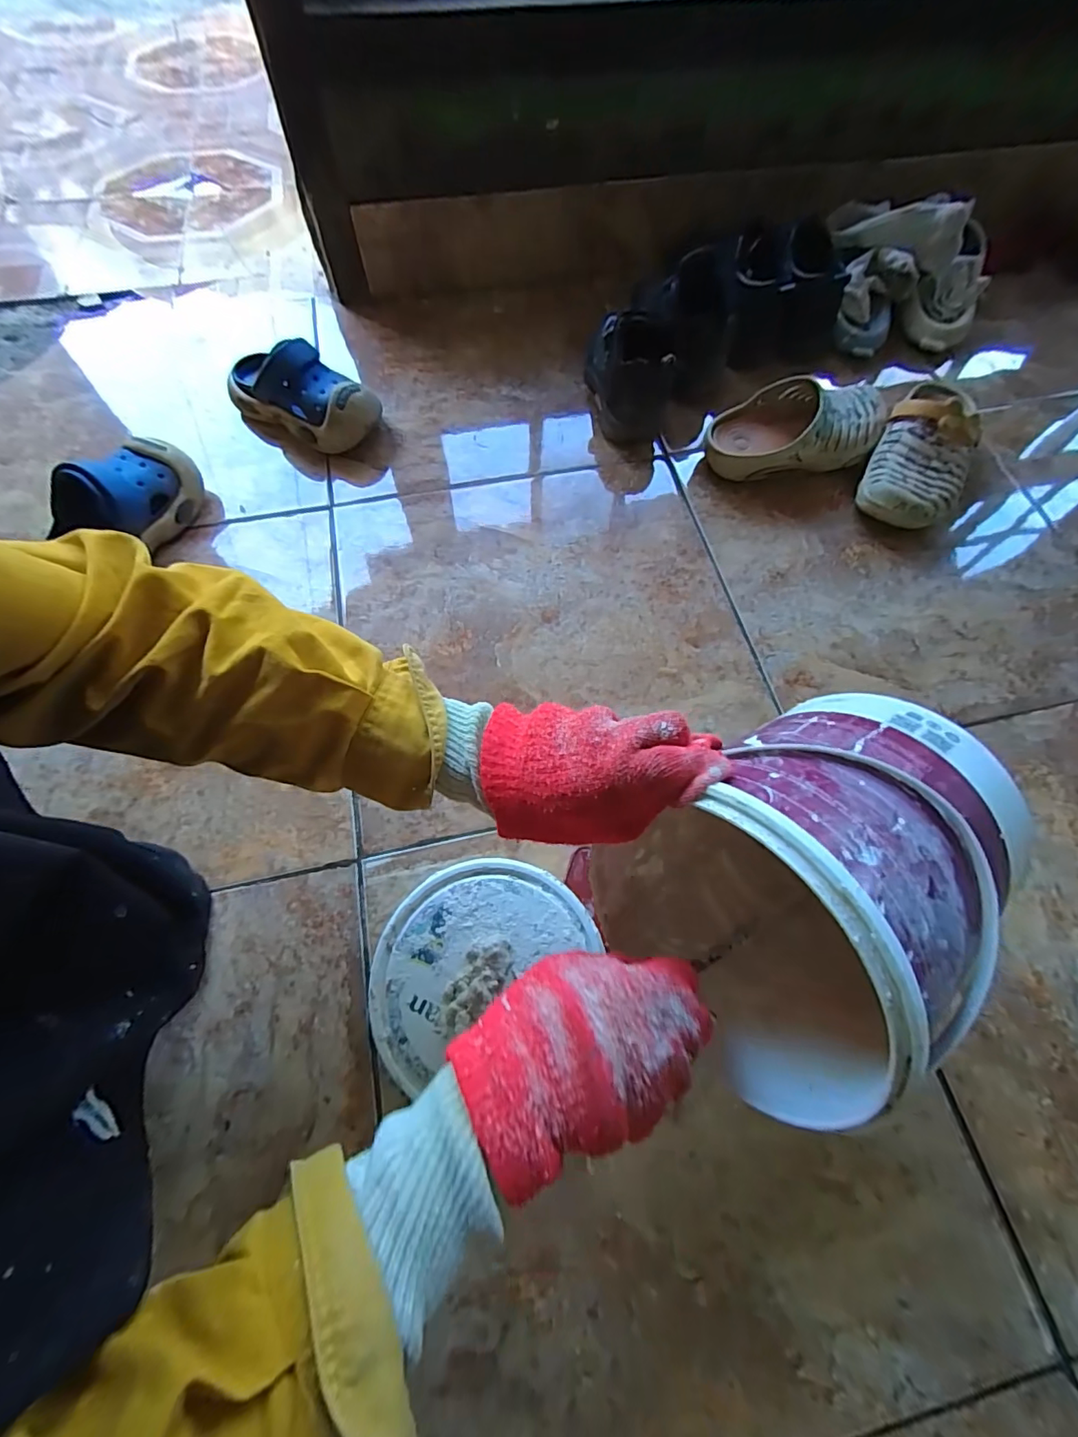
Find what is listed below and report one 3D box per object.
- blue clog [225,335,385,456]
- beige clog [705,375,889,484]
[{"bbox_3d":[-0.275,-0.377,0.599,0.208,0.075,0.081,28,69,11],"label":"blue clog"},{"bbox_3d":[0.296,-0.335,0.596,0.211,0.064,0.103,-6,67,-4],"label":"beige clog"}]

